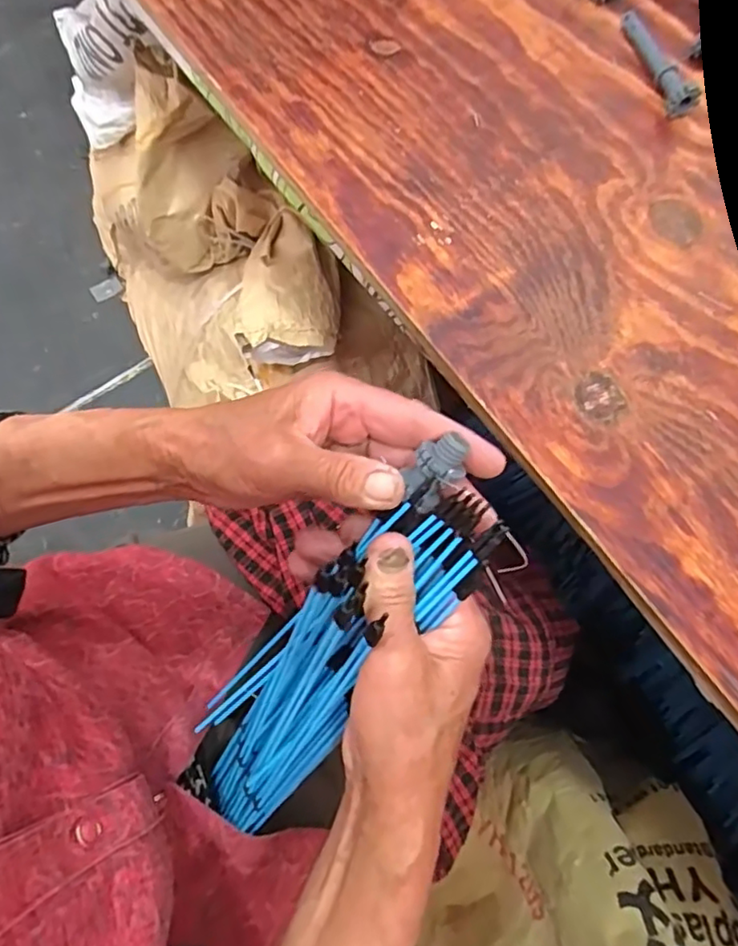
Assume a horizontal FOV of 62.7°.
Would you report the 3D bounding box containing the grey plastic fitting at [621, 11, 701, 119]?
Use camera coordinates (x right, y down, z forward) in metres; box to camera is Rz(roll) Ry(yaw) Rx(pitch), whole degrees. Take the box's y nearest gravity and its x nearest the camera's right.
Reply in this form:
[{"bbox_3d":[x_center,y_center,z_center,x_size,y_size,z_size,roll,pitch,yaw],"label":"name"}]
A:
[{"bbox_3d":[0.201,-0.291,0.420,0.016,0.016,0.099,-12,71,-4],"label":"grey plastic fitting"}]

